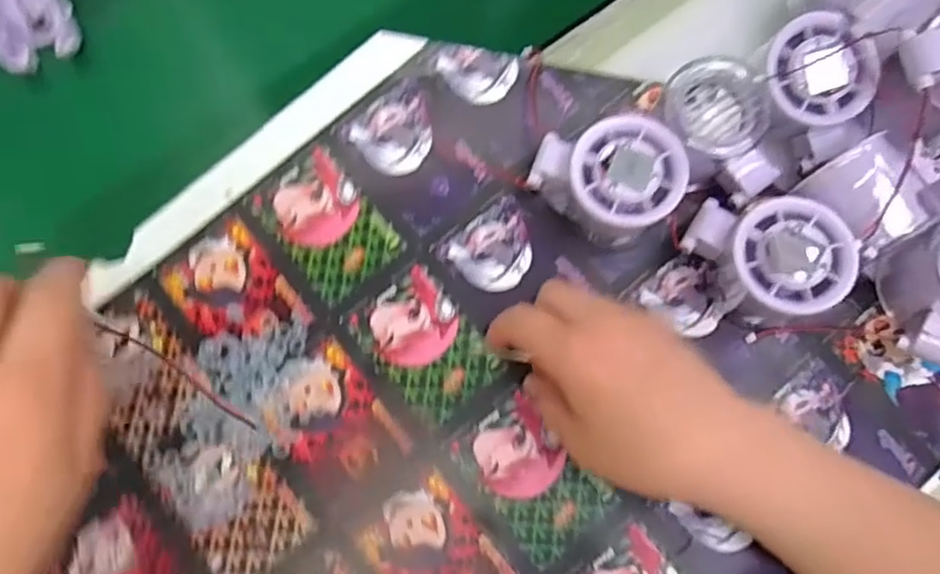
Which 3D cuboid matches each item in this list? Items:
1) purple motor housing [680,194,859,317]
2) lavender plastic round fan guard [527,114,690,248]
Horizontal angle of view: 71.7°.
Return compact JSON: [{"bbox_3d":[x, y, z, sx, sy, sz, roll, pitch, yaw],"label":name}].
[{"bbox_3d":[0.156,-0.016,0.347,0.059,0.058,0.073,-33,78,-9],"label":"purple motor housing"},{"bbox_3d":[0.073,-0.057,0.361,0.076,0.056,0.060,24,78,7],"label":"lavender plastic round fan guard"}]

